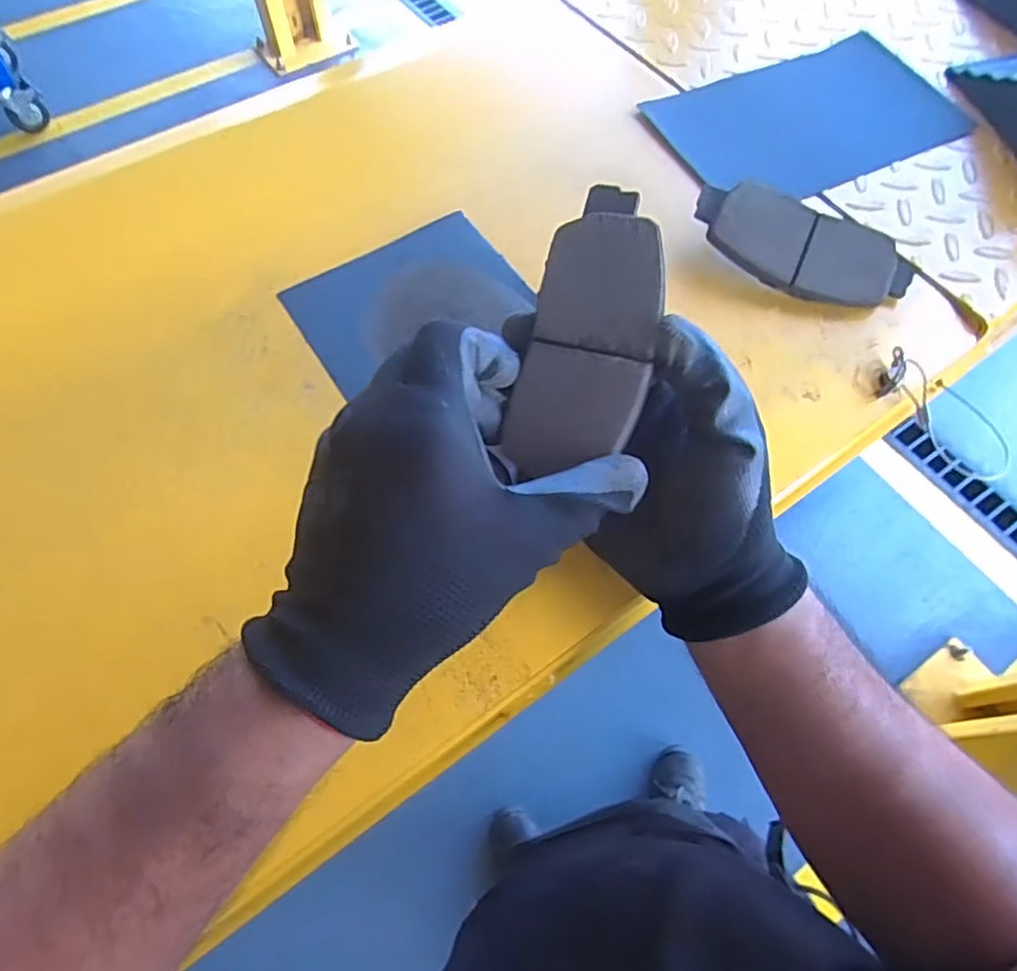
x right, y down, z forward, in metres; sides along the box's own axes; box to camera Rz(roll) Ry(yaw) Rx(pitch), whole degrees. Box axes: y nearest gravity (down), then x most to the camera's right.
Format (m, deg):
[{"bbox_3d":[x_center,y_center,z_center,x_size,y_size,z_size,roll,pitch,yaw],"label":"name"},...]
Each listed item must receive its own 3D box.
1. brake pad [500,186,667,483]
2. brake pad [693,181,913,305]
[{"bbox_3d":[0.037,-0.066,0.273,0.053,0.013,0.126,16,90,6],"label":"brake pad"},{"bbox_3d":[0.188,-0.151,0.404,0.137,0.014,0.056,20,84,-1],"label":"brake pad"}]

